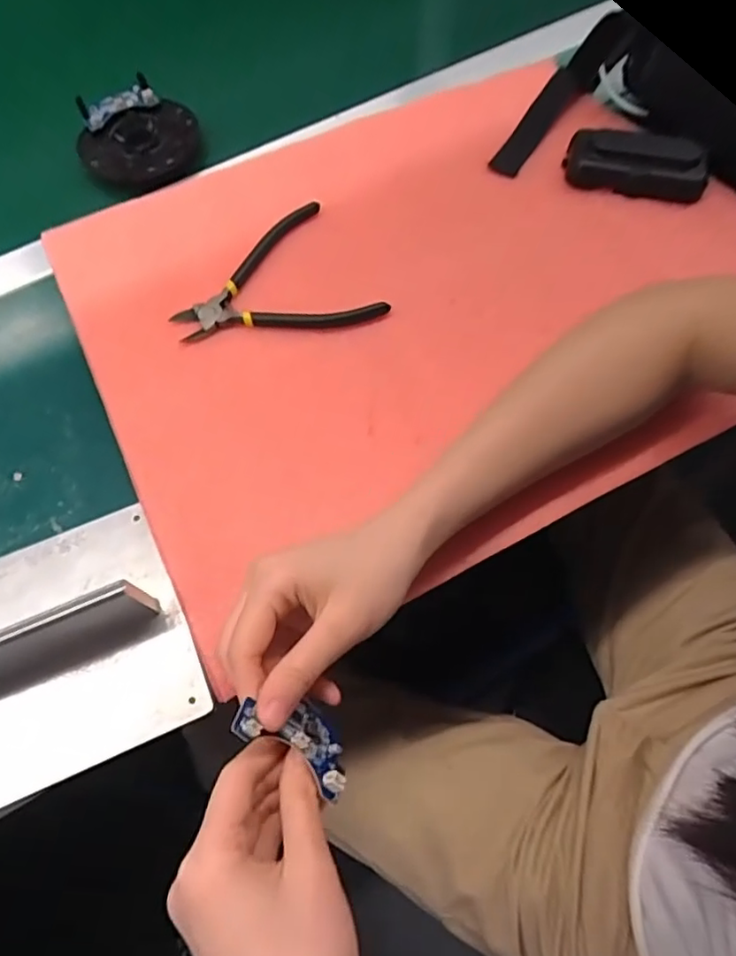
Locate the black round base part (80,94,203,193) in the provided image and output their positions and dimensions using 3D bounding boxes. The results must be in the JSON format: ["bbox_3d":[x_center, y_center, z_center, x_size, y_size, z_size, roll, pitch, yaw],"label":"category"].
[{"bbox_3d":[-0.199,-0.293,0.525,0.100,0.020,0.089,-10,67,-2],"label":"black round base part"}]

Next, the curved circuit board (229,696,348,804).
[{"bbox_3d":[-0.033,0.120,0.282,0.061,0.007,0.031,42,38,-16],"label":"curved circuit board"}]

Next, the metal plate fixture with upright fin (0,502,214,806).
[{"bbox_3d":[-0.207,0.100,0.327,0.197,0.053,0.135,-22,68,-7],"label":"metal plate fixture with upright fin"}]

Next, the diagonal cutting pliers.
[{"bbox_3d":[-0.073,-0.138,0.448,0.140,0.014,0.117,-30,69,-10],"label":"diagonal cutting pliers"}]

